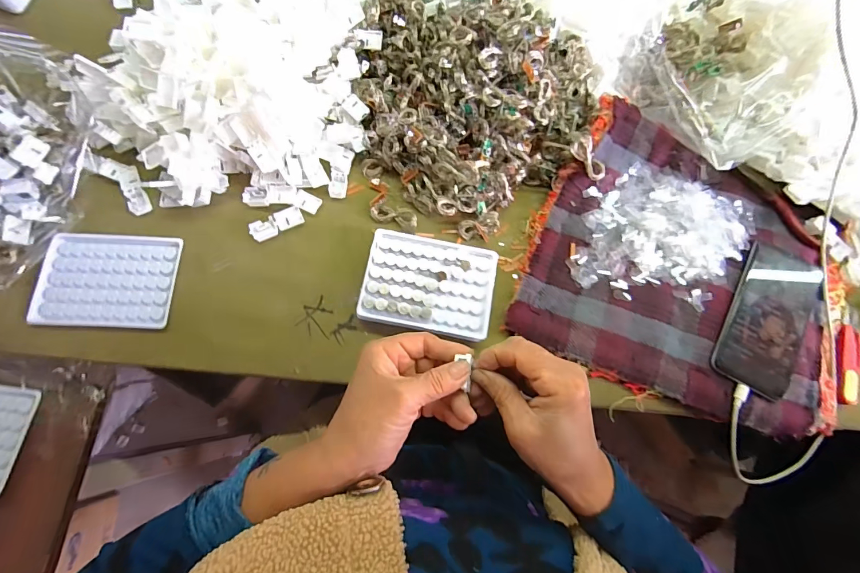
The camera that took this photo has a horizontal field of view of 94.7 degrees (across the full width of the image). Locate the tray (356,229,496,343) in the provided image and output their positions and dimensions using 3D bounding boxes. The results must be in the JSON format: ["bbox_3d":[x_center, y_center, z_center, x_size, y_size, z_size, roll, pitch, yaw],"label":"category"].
[{"bbox_3d":[0.000,-0.002,0.406,0.130,0.025,0.094,11,74,-1],"label":"tray"}]

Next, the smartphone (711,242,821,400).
[{"bbox_3d":[0.359,0.032,0.415,0.081,0.012,0.163,30,73,6],"label":"smartphone"}]

